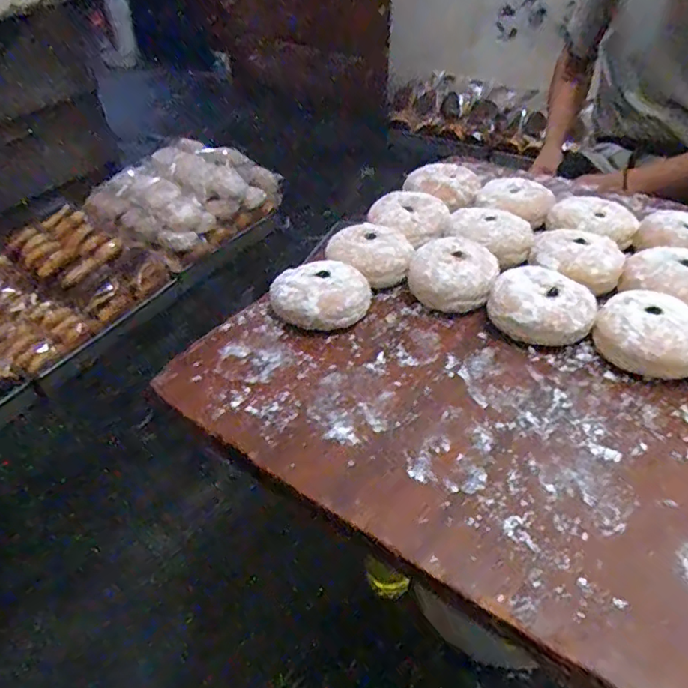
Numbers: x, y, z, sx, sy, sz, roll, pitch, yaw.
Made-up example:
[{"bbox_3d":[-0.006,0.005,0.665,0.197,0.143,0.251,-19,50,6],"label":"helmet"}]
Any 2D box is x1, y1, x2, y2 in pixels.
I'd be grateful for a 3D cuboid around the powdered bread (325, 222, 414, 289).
[{"bbox_3d":[0.025,-0.091,0.551,0.079,0.040,0.082,-1,43,1],"label":"powdered bread"}]

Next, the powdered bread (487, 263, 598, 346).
[{"bbox_3d":[0.177,-0.034,0.484,0.091,0.040,0.083,18,46,20],"label":"powdered bread"}]

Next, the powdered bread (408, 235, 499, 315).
[{"bbox_3d":[0.103,-0.065,0.516,0.079,0.042,0.080,1,43,4],"label":"powdered bread"}]

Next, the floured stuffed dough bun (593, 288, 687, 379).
[{"bbox_3d":[0.256,-0.006,0.450,0.074,0.041,0.078,-1,43,1],"label":"floured stuffed dough bun"}]

